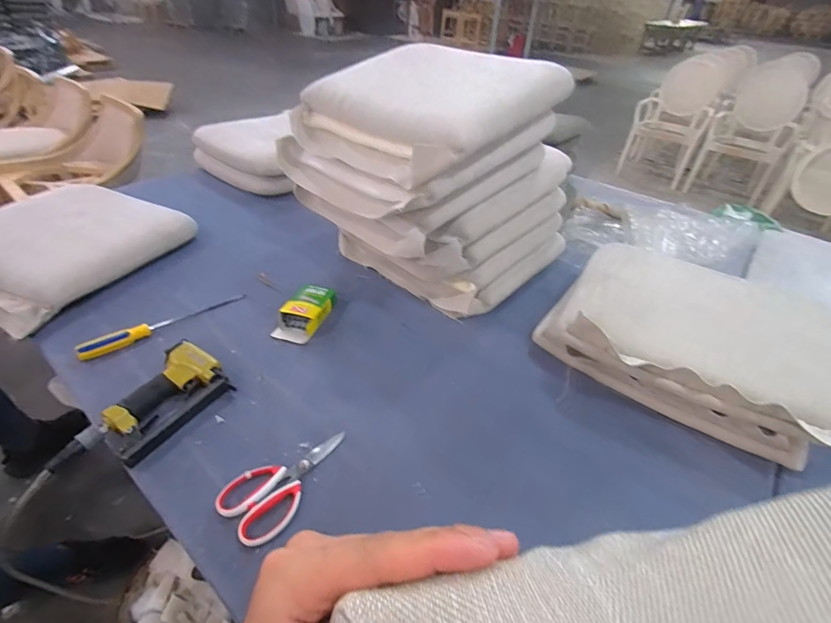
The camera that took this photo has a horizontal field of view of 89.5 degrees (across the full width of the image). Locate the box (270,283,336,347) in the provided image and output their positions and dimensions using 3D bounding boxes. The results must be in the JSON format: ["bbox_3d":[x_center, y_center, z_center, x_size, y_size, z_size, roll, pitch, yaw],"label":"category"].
[{"bbox_3d":[-0.227,0.000,0.870,0.083,0.040,0.156,13,39,11],"label":"box"}]

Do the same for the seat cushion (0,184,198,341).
[{"bbox_3d":[-0.809,-0.163,0.956,0.395,0.091,0.424,17,40,16],"label":"seat cushion"}]

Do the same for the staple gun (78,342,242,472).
[{"bbox_3d":[-0.401,0.145,0.664,0.123,0.048,0.201,20,41,18],"label":"staple gun"}]

